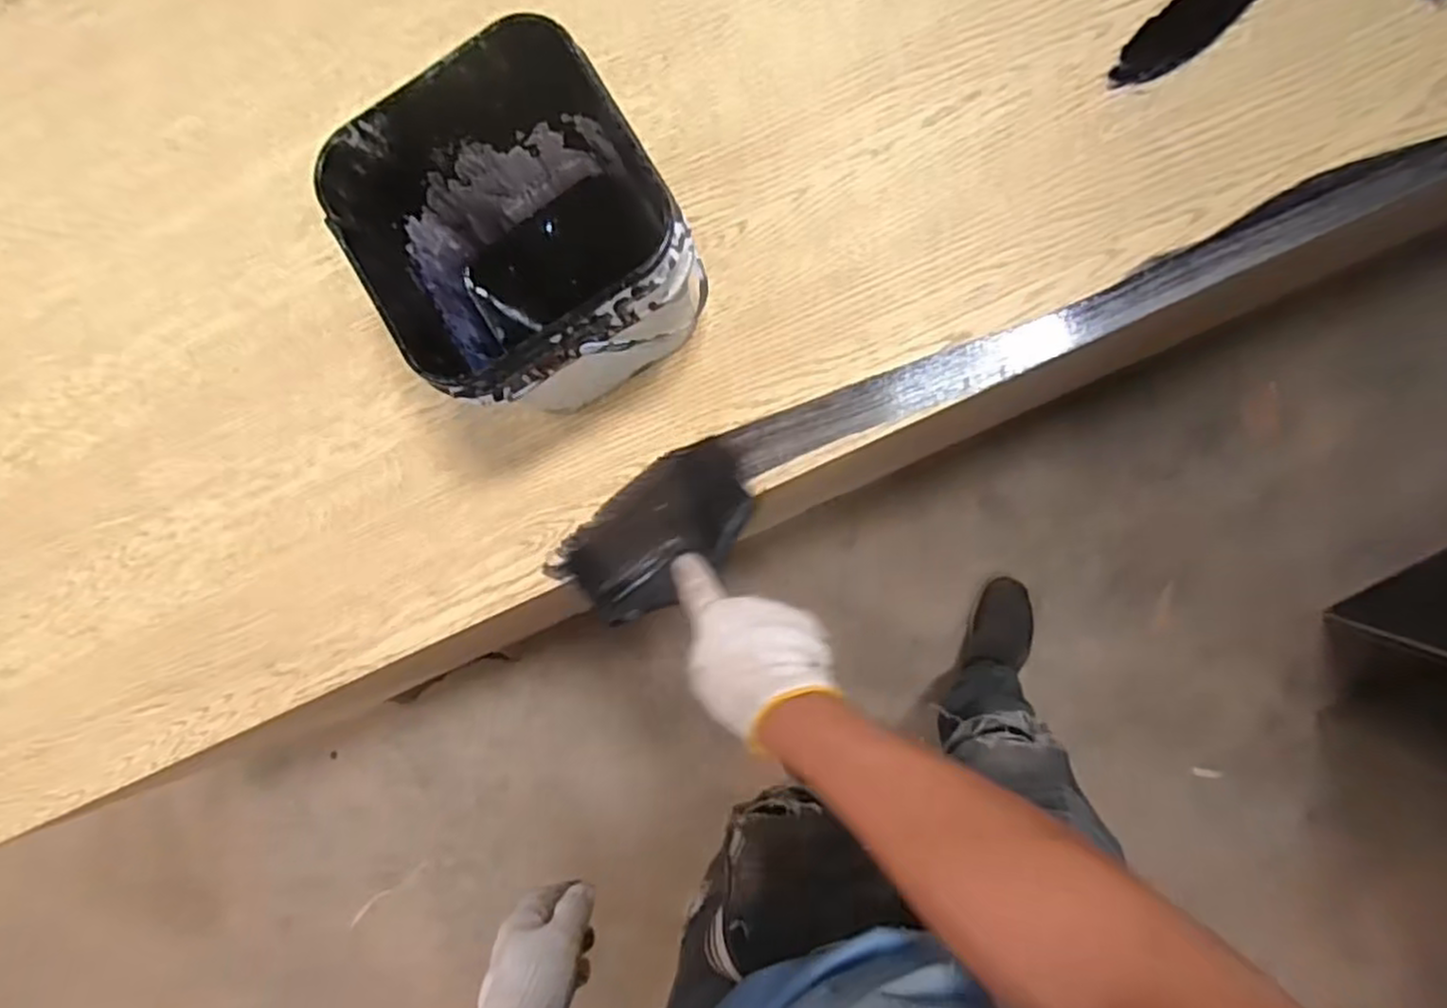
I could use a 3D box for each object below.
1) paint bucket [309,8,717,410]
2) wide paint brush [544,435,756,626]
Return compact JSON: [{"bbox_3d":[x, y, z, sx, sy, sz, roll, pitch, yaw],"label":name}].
[{"bbox_3d":[-0.141,-0.195,0.602,0.195,0.202,0.211,-32,84,5],"label":"paint bucket"},{"bbox_3d":[-0.057,0.029,0.652,0.184,0.030,0.114,-41,65,5],"label":"wide paint brush"}]

